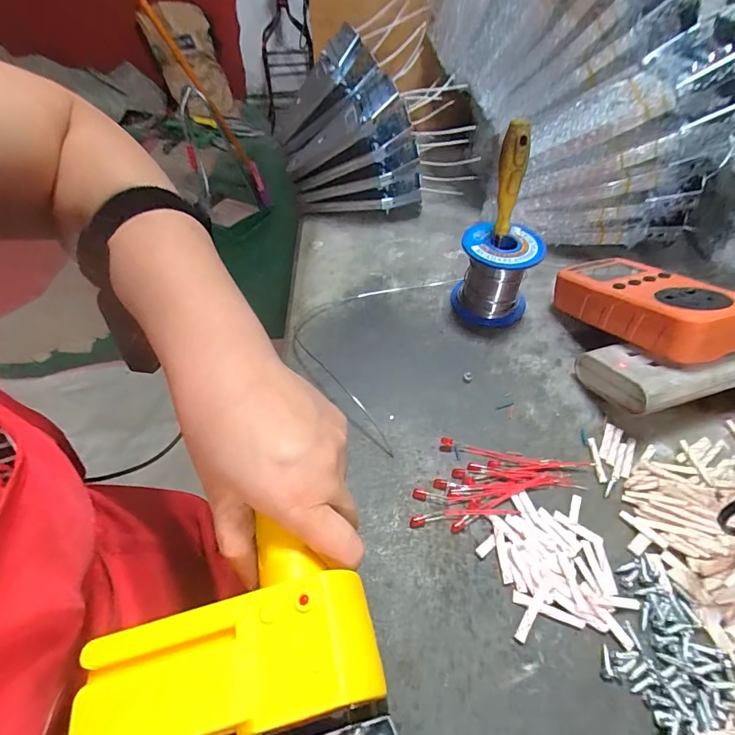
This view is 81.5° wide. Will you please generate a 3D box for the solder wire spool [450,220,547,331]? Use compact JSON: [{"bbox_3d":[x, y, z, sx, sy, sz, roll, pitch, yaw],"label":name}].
[{"bbox_3d":[0.107,-0.078,0.358,0.061,0.066,0.061,15,51,13],"label":"solder wire spool"}]

